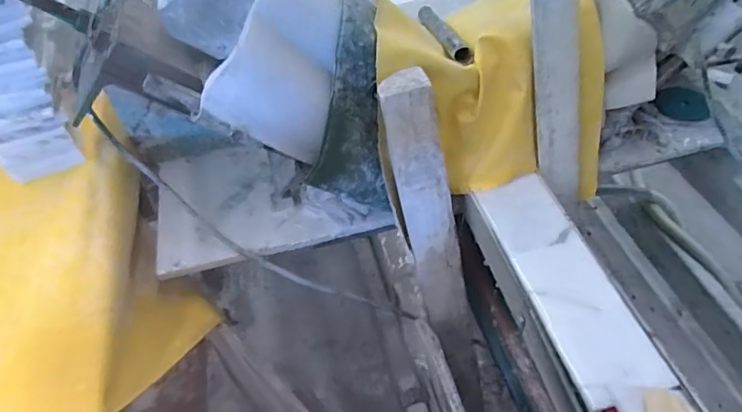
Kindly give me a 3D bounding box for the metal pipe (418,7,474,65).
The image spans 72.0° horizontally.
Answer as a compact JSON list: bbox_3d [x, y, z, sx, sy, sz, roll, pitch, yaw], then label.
[{"bbox_3d":[0.107,-0.267,0.782,0.029,0.025,0.262,-7,33,-3],"label":"metal pipe"}]

